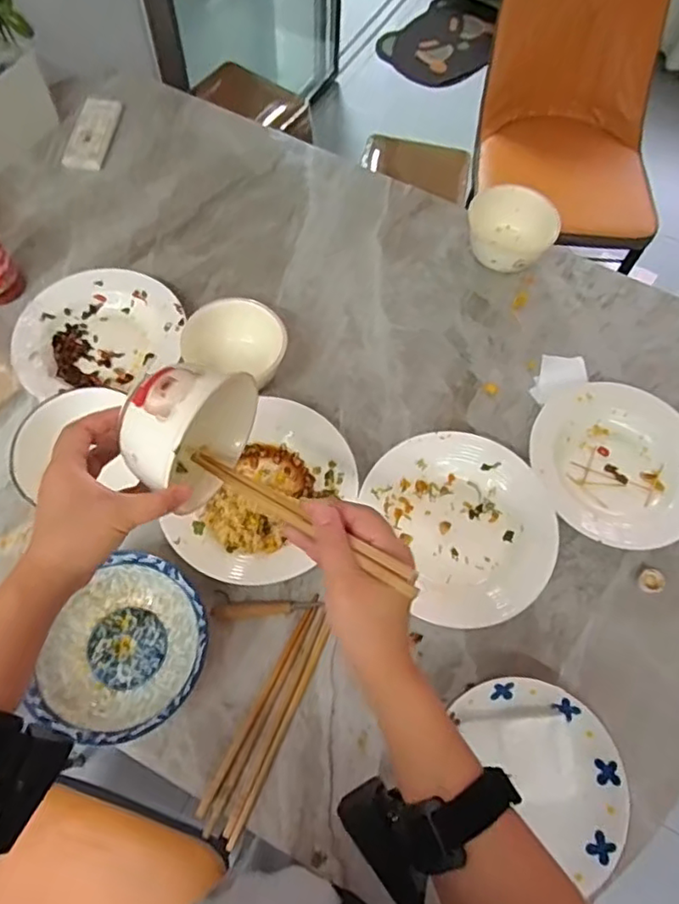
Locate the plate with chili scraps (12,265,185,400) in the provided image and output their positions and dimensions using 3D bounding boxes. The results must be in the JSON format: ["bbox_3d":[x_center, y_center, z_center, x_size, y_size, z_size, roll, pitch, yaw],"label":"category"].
[{"bbox_3d":[-0.300,-0.145,0.768,0.198,0.041,0.194,1,65,-2],"label":"plate with chili scraps"}]

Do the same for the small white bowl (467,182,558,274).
[{"bbox_3d":[0.237,-0.308,0.844,0.119,0.073,0.120,1,65,-2],"label":"small white bowl"}]

